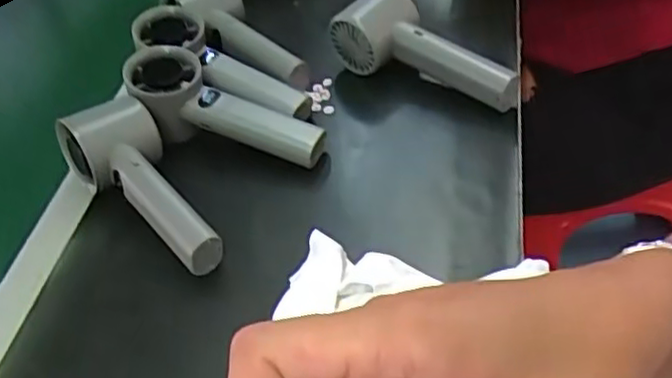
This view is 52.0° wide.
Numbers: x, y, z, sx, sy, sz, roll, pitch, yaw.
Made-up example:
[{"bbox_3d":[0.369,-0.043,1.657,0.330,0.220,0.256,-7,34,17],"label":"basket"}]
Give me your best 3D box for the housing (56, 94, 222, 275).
[{"bbox_3d":[-0.127,-0.005,0.460,0.056,0.062,0.140,-32,46,-17],"label":"housing"}]

